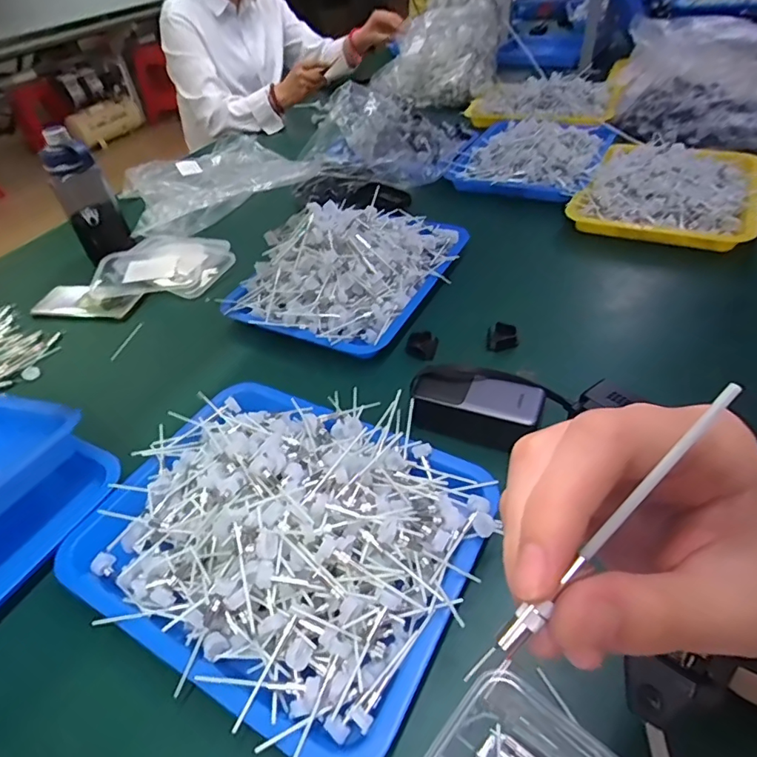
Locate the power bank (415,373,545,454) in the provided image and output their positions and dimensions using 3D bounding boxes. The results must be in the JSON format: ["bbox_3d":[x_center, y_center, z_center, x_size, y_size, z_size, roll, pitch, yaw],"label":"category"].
[{"bbox_3d":[0.101,0.031,0.532,0.131,0.050,0.057,14,47,21],"label":"power bank"}]

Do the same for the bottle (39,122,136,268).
[{"bbox_3d":[-0.476,-0.291,0.831,0.081,0.195,0.072,-27,47,-20],"label":"bottle"}]

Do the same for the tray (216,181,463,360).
[{"bbox_3d":[-0.036,-0.187,0.716,0.254,0.098,0.331,20,50,26],"label":"tray"}]

